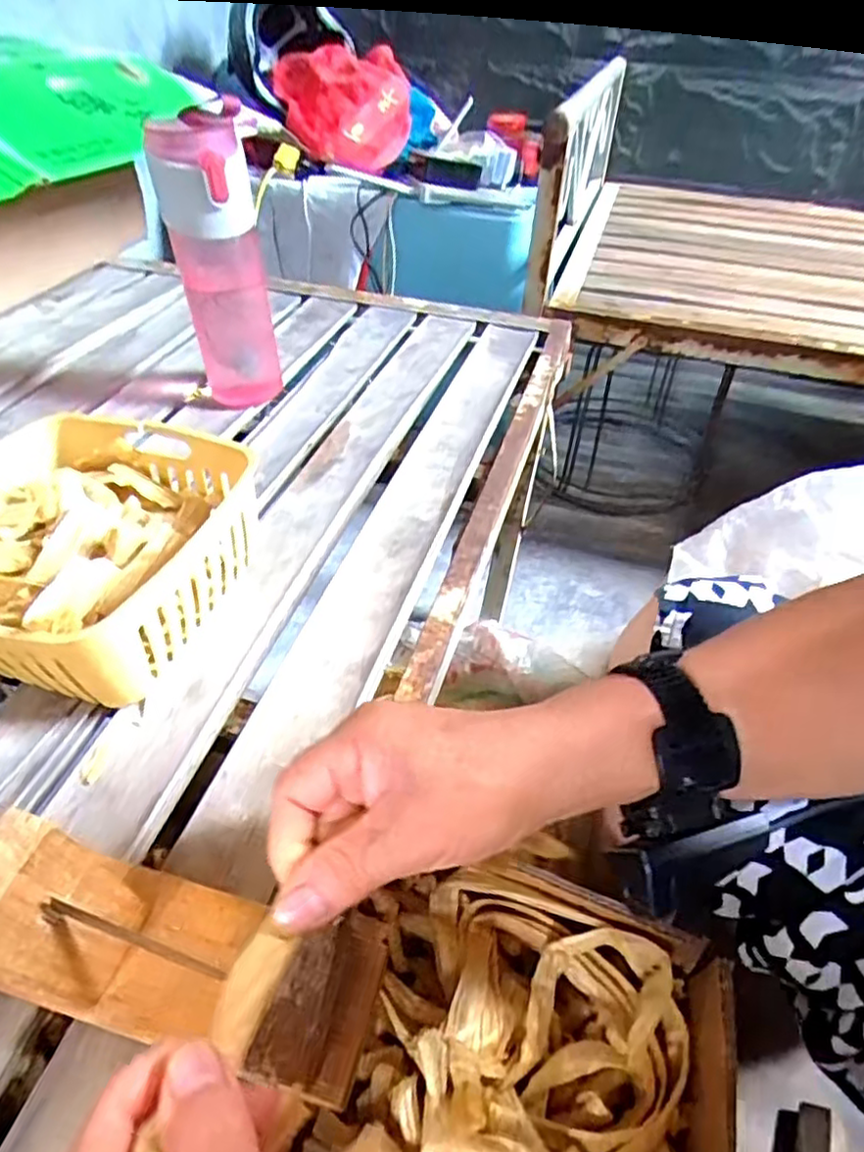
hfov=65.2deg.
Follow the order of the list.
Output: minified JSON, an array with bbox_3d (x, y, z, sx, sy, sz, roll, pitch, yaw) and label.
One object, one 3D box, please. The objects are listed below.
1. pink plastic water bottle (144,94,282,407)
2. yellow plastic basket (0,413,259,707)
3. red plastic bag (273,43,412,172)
[{"bbox_3d":[-0.176,-0.251,0.566,0.069,0.224,0.065,-16,45,-20],"label":"pink plastic water bottle"},{"bbox_3d":[-0.221,-0.017,0.427,0.184,0.085,0.188,20,44,19],"label":"yellow plastic basket"},{"bbox_3d":[-0.153,-0.802,1.176,0.215,0.172,0.237,-5,42,-9],"label":"red plastic bag"}]

